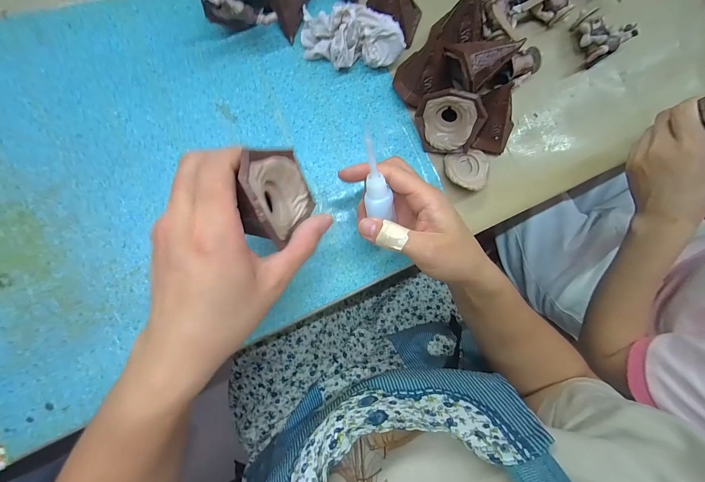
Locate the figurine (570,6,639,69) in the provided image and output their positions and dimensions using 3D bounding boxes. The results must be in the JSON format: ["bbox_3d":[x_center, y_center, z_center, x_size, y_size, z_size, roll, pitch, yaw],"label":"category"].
[{"bbox_3d":[0.283,-0.240,0.340,0.051,0.027,0.056,-32,89,-7],"label":"figurine"}]

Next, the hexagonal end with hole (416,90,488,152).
[{"bbox_3d":[0.096,-0.120,0.301,0.063,0.062,0.017,16,49,15],"label":"hexagonal end with hole"}]

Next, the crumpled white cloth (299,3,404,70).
[{"bbox_3d":[0.000,-0.208,0.301,0.104,0.048,0.052,4,85,-5],"label":"crumpled white cloth"}]

